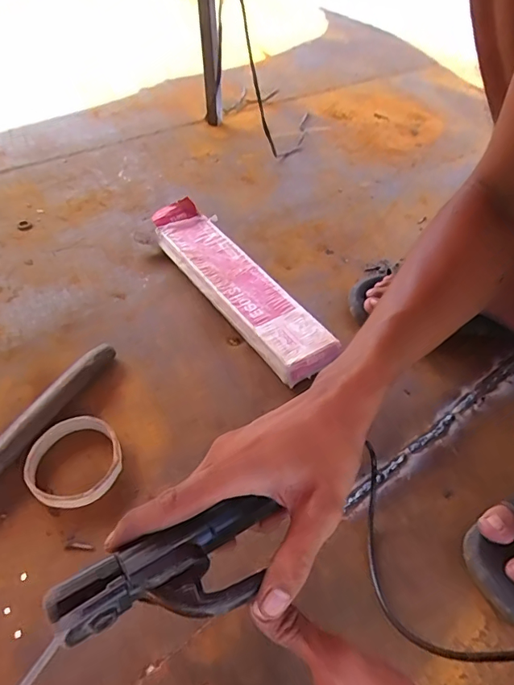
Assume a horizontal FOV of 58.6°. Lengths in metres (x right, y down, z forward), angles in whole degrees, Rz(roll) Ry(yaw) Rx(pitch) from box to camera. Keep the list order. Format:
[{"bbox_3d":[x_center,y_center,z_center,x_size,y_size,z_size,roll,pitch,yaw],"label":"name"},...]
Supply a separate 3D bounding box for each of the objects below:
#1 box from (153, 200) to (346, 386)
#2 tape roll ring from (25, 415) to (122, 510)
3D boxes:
[{"bbox_3d":[-0.032,-0.077,0.617,0.082,0.047,0.332,-24,54,-26],"label":"box"},{"bbox_3d":[-0.180,0.114,0.450,0.086,0.022,0.085,3,47,-3],"label":"tape roll ring"}]

